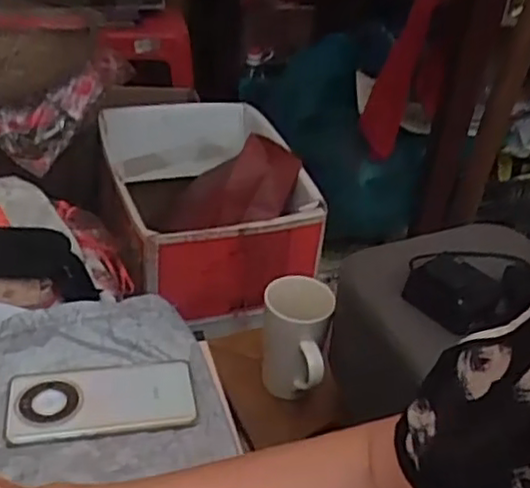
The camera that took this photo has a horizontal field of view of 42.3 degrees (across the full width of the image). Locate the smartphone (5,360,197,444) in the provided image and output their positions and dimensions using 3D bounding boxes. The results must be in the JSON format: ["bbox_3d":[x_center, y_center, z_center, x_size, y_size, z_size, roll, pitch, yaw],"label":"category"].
[{"bbox_3d":[-0.147,0.140,0.623,0.161,0.013,0.076,-3,35,-15],"label":"smartphone"}]

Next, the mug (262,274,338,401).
[{"bbox_3d":[0.035,0.124,0.847,0.082,0.143,0.082,8,35,3],"label":"mug"}]

